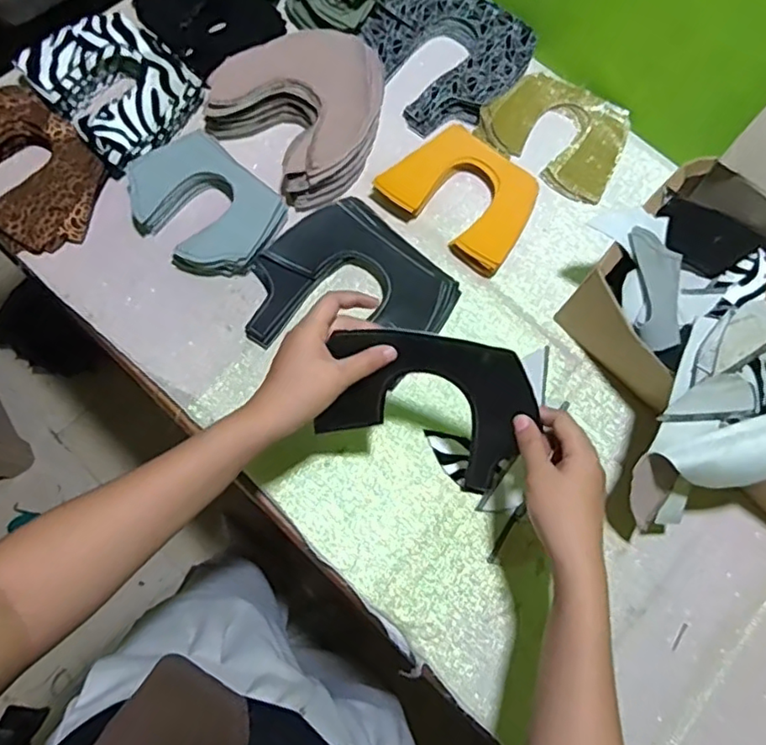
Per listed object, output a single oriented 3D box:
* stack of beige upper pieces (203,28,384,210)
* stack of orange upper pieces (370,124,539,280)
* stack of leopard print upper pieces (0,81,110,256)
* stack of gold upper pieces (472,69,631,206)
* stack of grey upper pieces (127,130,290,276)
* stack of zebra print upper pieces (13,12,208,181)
[{"bbox_3d":[-0.082,-0.292,0.672,0.175,0.054,0.178,44,73,10],"label":"stack of beige upper pieces"},{"bbox_3d":[0.087,-0.199,0.671,0.159,0.022,0.128,34,72,6],"label":"stack of orange upper pieces"},{"bbox_3d":[-0.380,-0.216,0.637,0.187,0.035,0.133,40,73,9],"label":"stack of leopard print upper pieces"},{"bbox_3d":[0.207,-0.285,0.713,0.160,0.024,0.133,33,72,6],"label":"stack of gold upper pieces"},{"bbox_3d":[-0.189,-0.174,0.638,0.162,0.035,0.126,34,72,7],"label":"stack of grey upper pieces"},{"bbox_3d":[-0.290,-0.313,0.669,0.162,0.055,0.145,41,73,9],"label":"stack of zebra print upper pieces"}]

